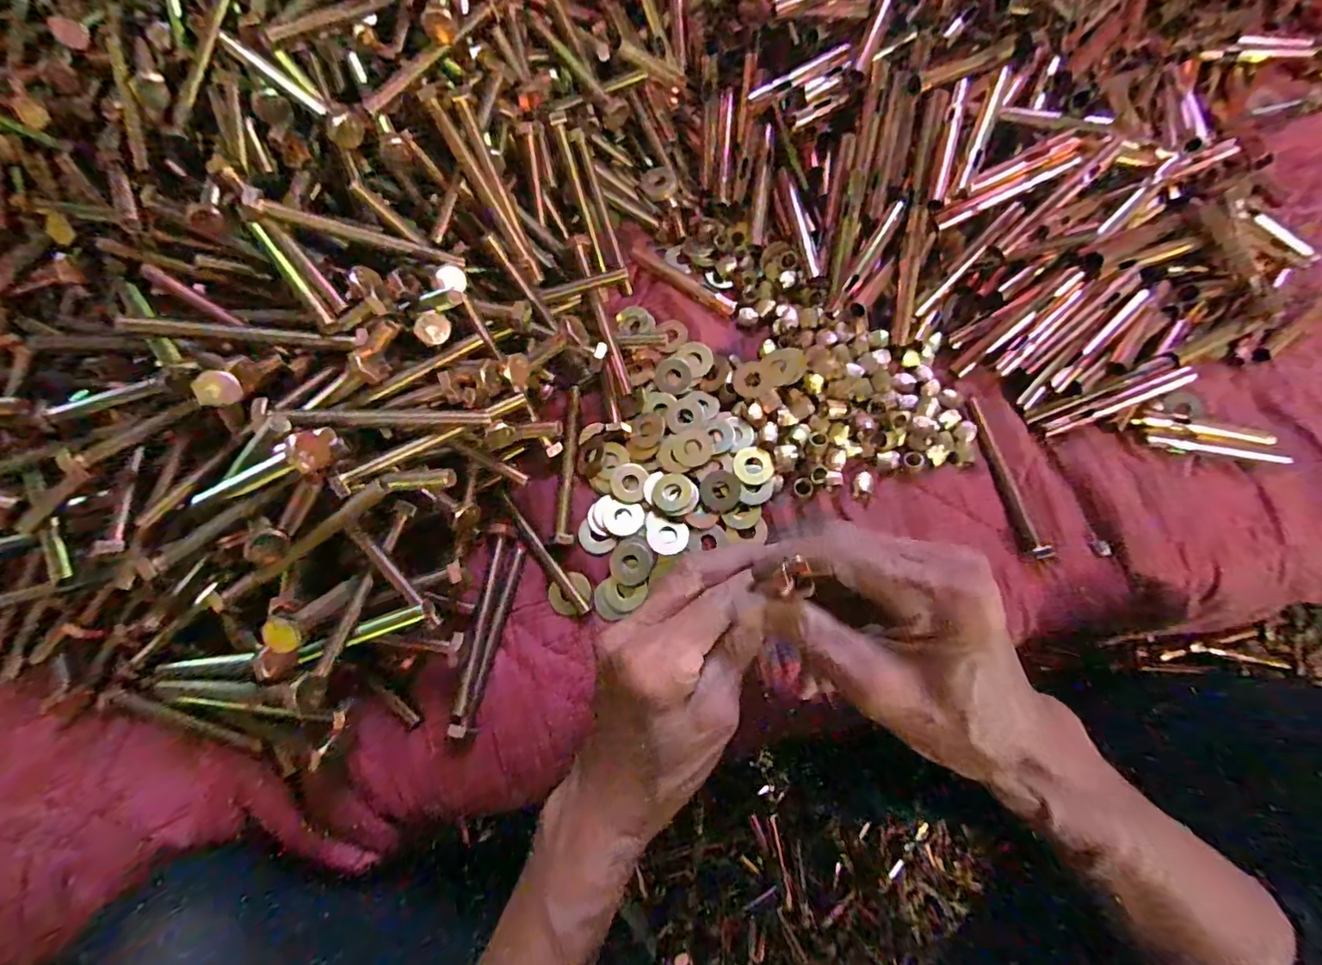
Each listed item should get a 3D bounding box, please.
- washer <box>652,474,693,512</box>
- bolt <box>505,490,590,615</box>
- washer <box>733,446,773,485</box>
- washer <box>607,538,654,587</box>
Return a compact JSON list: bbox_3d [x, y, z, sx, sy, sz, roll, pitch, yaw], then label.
[{"bbox_3d":[0.007,0.006,0.341,0.023,0.004,0.022,0,73,0],"label":"washer"},{"bbox_3d":[-0.070,0.042,0.338,0.007,0.006,0.087,-35,76,-9],"label":"bolt"},{"bbox_3d":[0.056,-0.011,0.344,0.023,0.004,0.024,0,73,0],"label":"washer"},{"bbox_3d":[-0.018,0.047,0.334,0.025,0.004,0.027,4,74,1],"label":"washer"}]

